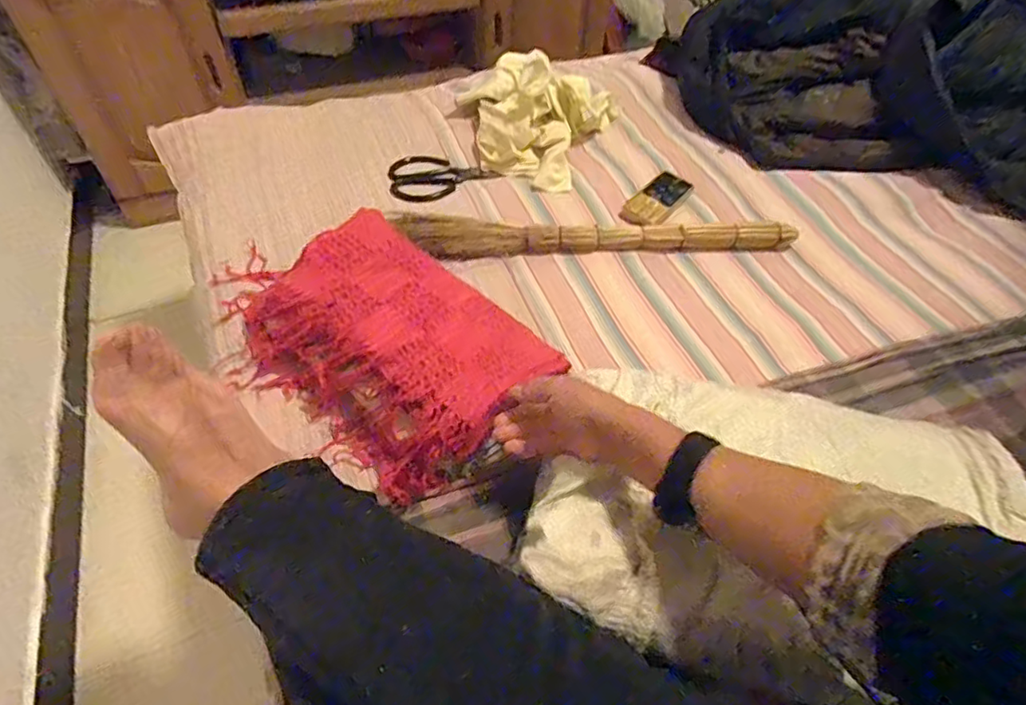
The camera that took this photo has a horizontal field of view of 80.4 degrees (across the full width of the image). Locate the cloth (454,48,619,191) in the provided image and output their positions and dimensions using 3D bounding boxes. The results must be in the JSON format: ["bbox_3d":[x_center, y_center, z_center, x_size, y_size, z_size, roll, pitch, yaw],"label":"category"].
[{"bbox_3d":[0.034,-0.376,0.958,0.253,0.095,0.272,7,51,3],"label":"cloth"}]

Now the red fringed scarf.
[{"bbox_3d":[-0.173,-0.023,0.715,0.423,0.108,0.237,32,57,21],"label":"red fringed scarf"}]

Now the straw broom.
[{"bbox_3d":[0.111,-0.156,0.832,0.561,0.036,0.054,0,51,-3],"label":"straw broom"}]

